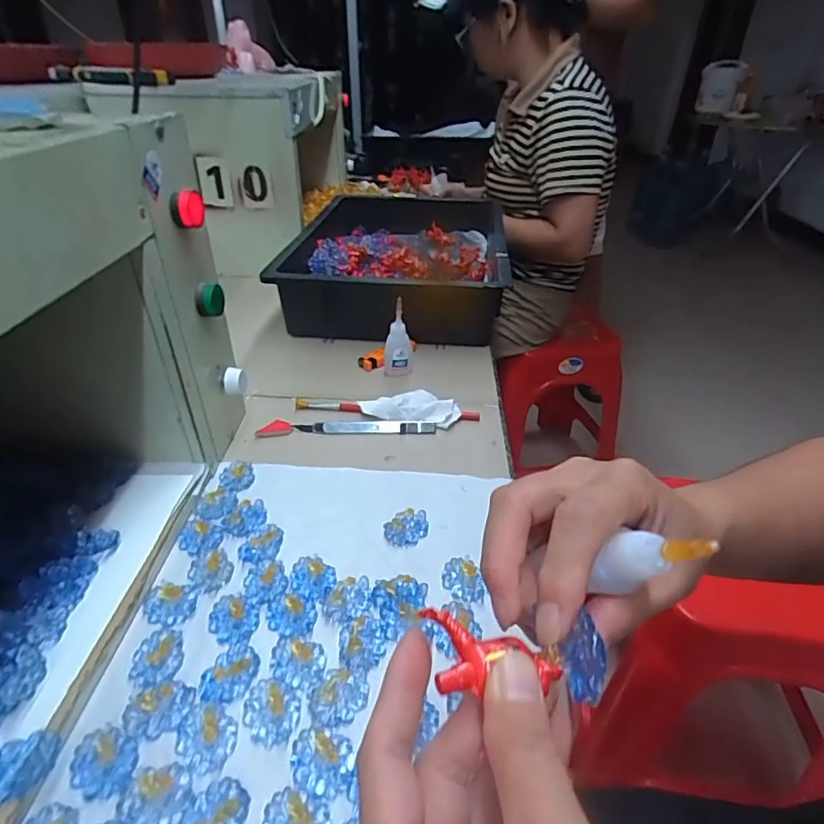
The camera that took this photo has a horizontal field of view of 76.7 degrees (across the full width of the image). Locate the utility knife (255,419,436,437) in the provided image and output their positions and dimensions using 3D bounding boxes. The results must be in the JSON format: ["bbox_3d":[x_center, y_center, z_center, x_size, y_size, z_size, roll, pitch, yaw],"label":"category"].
[{"bbox_3d":[-0.066,0.015,0.536,0.178,0.016,0.017,2,34,-6],"label":"utility knife"}]

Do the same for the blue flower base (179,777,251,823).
[{"bbox_3d":[-0.100,0.204,0.260,0.031,0.006,0.037,4,35,9],"label":"blue flower base"}]

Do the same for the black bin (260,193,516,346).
[{"bbox_3d":[-0.019,-0.247,0.827,0.305,0.096,0.440,1,35,5],"label":"black bin"}]

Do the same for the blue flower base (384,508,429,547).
[{"bbox_3d":[-0.004,0.091,0.422,0.036,0.011,0.030,-10,35,-11],"label":"blue flower base"}]

